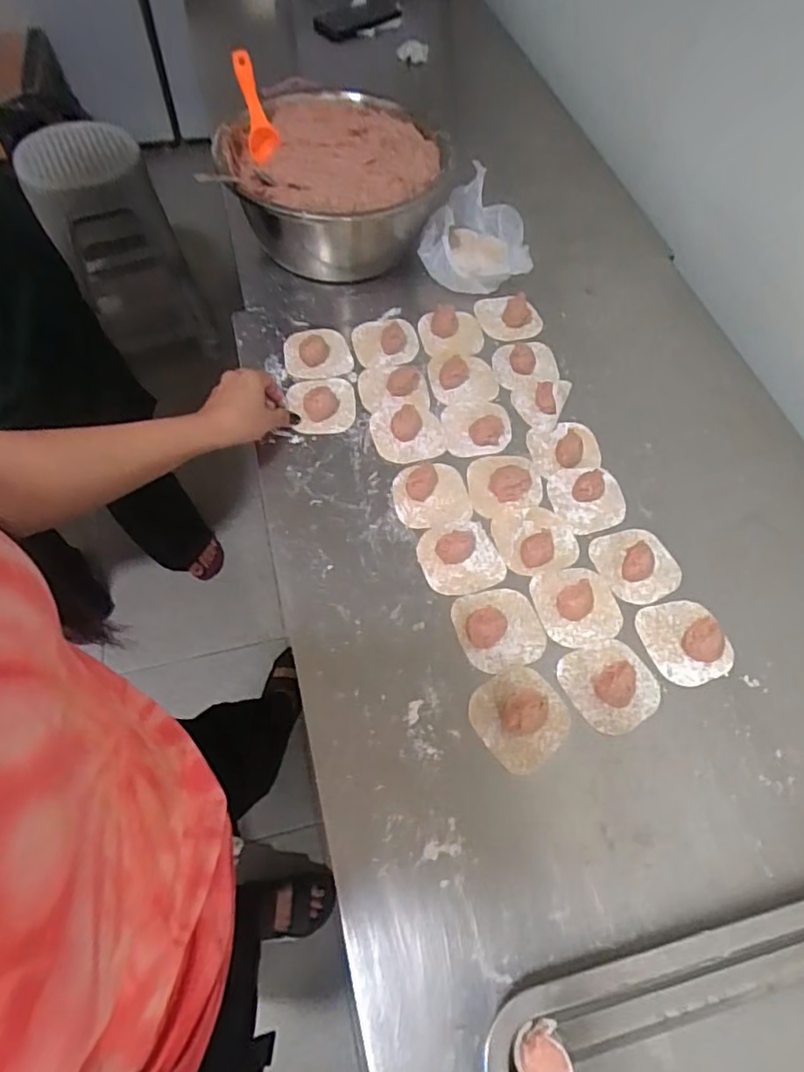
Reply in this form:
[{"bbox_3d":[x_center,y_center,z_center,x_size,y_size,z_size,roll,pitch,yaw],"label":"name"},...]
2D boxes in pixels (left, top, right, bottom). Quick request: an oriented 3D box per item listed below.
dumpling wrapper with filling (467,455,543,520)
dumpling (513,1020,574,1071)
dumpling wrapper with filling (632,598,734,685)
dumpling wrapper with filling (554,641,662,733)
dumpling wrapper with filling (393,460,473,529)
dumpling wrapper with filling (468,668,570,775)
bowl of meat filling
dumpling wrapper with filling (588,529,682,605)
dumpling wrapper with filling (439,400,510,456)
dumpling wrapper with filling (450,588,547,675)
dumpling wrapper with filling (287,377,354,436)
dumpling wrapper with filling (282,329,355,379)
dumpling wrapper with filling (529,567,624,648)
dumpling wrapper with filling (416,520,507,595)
[{"bbox_3d":[0.109,-0.057,0.634,0.076,0.016,0.076,0,61,-3],"label":"dumpling wrapper with filling"},{"bbox_3d":[0.089,0.337,0.397,0.036,0.033,0.035,1,61,-2],"label":"dumpling"},{"bbox_3d":[0.260,0.093,0.551,0.069,0.024,0.078,-16,63,-11],"label":"dumpling wrapper with filling"},{"bbox_3d":[0.185,0.126,0.530,0.074,0.020,0.077,1,61,-2],"label":"dumpling wrapper with filling"},{"bbox_3d":[0.031,-0.045,0.625,0.077,0.016,0.073,1,61,-2],"label":"dumpling wrapper with filling"},{"bbox_3d":[0.102,0.151,0.514,0.077,0.017,0.076,-37,69,-20],"label":"dumpling wrapper with filling"},{"bbox_3d":[-0.088,-0.445,0.783,0.261,0.120,0.287,1,61,-2],"label":"bowl of meat filling"},{"bbox_3d":[0.231,0.025,0.591,0.076,0.020,0.076,1,61,-2],"label":"dumpling wrapper with filling"},{"bbox_3d":[0.084,-0.125,0.672,0.077,0.021,0.072,-6,62,-6],"label":"dumpling wrapper with filling"},{"bbox_3d":[0.091,0.081,0.552,0.077,0.020,0.075,1,61,-2],"label":"dumpling wrapper with filling"},{"bbox_3d":[-0.091,-0.148,0.681,0.072,0.018,0.078,-2,62,-4],"label":"dumpling wrapper with filling"},{"bbox_3d":[-0.099,-0.215,0.715,0.078,0.018,0.069,-11,63,-8],"label":"dumpling wrapper with filling"},{"bbox_3d":[0.167,0.061,0.567,0.076,0.019,0.077,-14,63,-10],"label":"dumpling wrapper with filling"},{"bbox_3d":[0.057,0.016,0.588,0.076,0.024,0.076,1,61,-2],"label":"dumpling wrapper with filling"}]

